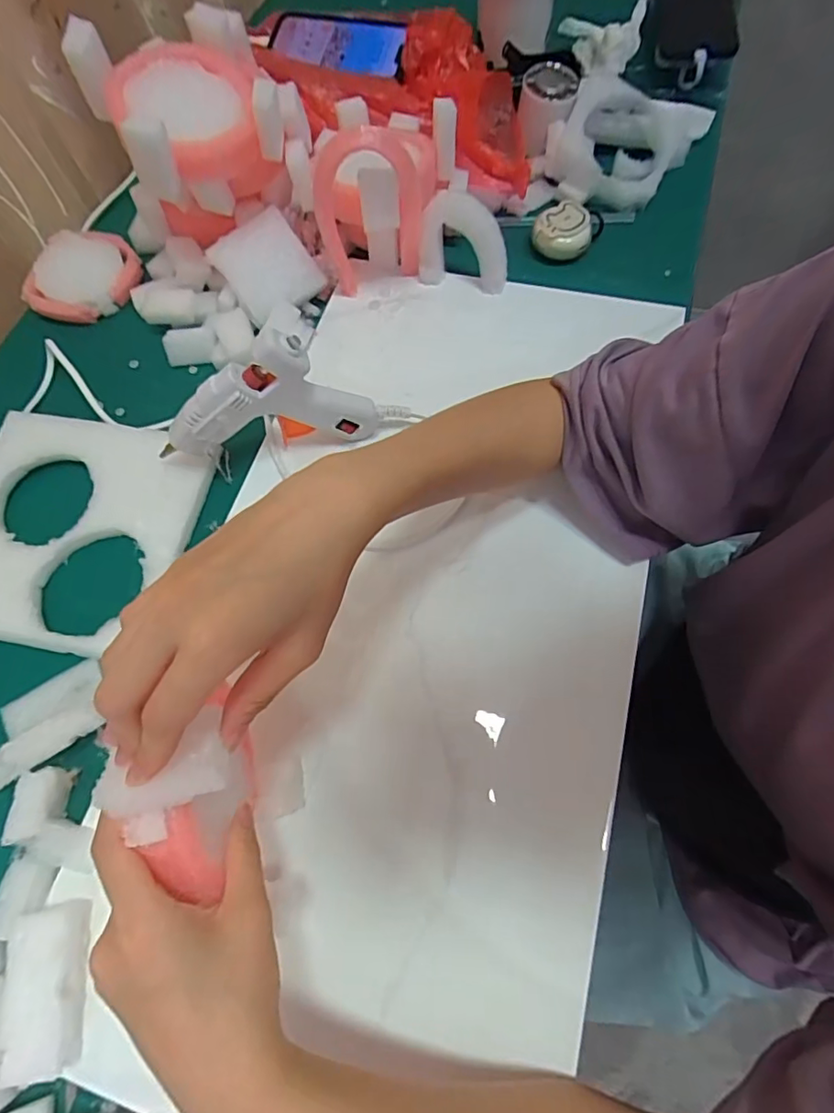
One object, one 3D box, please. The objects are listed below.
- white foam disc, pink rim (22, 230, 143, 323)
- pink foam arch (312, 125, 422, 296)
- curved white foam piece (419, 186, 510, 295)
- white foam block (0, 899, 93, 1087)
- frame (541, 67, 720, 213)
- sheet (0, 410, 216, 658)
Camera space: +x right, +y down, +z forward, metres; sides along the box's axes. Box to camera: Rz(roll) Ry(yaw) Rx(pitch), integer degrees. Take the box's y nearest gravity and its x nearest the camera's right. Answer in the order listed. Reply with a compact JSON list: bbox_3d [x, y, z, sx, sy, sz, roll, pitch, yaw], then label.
[{"bbox_3d":[-0.309,-0.265,0.509,0.093,0.022,0.093,-2,66,4],"label":"white foam disc, pink rim"},{"bbox_3d":[-0.036,-0.270,0.429,0.081,0.133,0.030,-17,66,-3],"label":"pink foam arch"},{"bbox_3d":[0.040,-0.262,0.455,0.074,0.065,0.031,12,68,10],"label":"curved white foam piece"},{"bbox_3d":[-0.192,0.224,0.284,0.036,0.019,0.072,-13,66,-1],"label":"white foam block"},{"bbox_3d":[0.202,-0.409,0.523,0.118,0.049,0.174,28,72,16],"label":"frame"},{"bbox_3d":[-0.265,-0.024,0.405,0.183,0.012,0.180,13,68,10],"label":"sheet"}]

